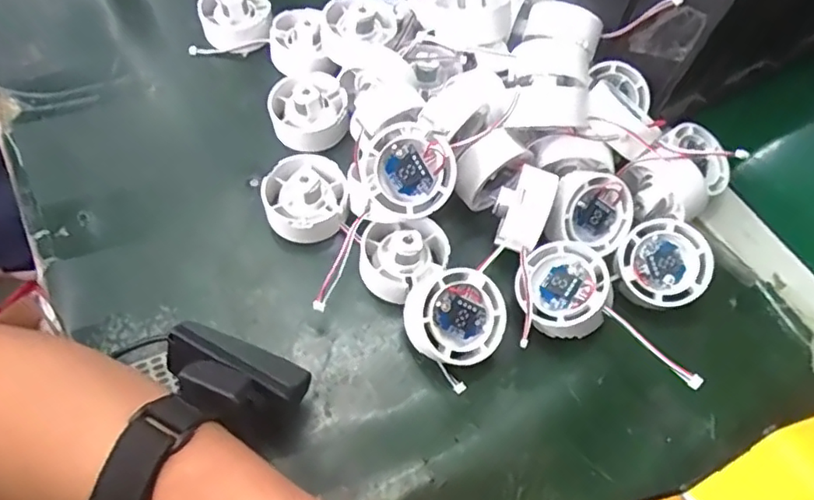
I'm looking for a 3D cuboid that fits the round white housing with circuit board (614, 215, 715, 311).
[{"bbox_3d":[0.162,0.009,0.374,0.053,0.022,0.055,38,89,10],"label":"round white housing with circuit board"}]

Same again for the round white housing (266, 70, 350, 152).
[{"bbox_3d":[-0.070,-0.100,0.419,0.054,0.029,0.057,2,60,-4],"label":"round white housing"}]

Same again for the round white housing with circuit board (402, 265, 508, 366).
[{"bbox_3d":[0.027,0.039,0.344,0.054,0.024,0.053,1,86,-19],"label":"round white housing with circuit board"}]

